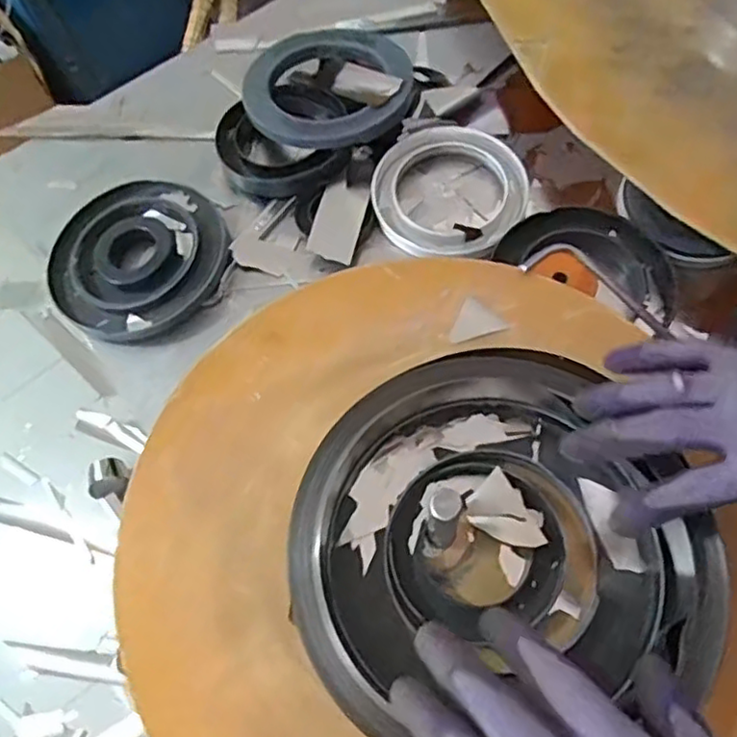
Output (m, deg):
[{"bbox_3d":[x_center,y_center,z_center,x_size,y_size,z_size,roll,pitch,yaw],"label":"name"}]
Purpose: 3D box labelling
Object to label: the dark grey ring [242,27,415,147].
[{"bbox_3d":[-0.037,-0.264,0.611,0.151,0.020,0.141,-2,66,4],"label":"dark grey ring"}]

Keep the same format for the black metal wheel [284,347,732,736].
[{"bbox_3d":[0.065,0.100,0.394,0.221,0.064,0.206,-18,65,-7],"label":"black metal wheel"}]

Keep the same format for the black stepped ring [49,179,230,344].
[{"bbox_3d":[-0.200,-0.098,0.575,0.151,0.015,0.151,-1,64,1],"label":"black stepped ring"}]

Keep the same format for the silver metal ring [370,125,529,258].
[{"bbox_3d":[0.071,-0.156,0.580,0.130,0.020,0.134,-2,66,4],"label":"silver metal ring"}]

